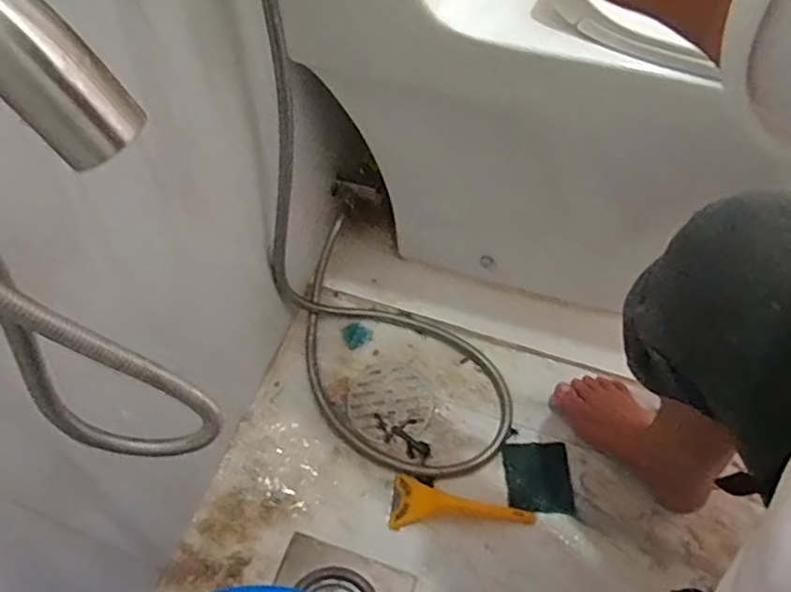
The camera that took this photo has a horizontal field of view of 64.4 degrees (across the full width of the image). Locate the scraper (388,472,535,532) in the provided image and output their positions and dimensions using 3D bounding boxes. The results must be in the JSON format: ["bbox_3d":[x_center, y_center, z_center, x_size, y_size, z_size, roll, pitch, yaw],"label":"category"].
[{"bbox_3d":[0.077,0.250,0.725,0.163,0.016,0.057,8,60,7],"label":"scraper"}]

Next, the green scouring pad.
[{"bbox_3d":[0.170,0.217,0.749,0.076,0.005,0.079,-1,59,2],"label":"green scouring pad"}]

